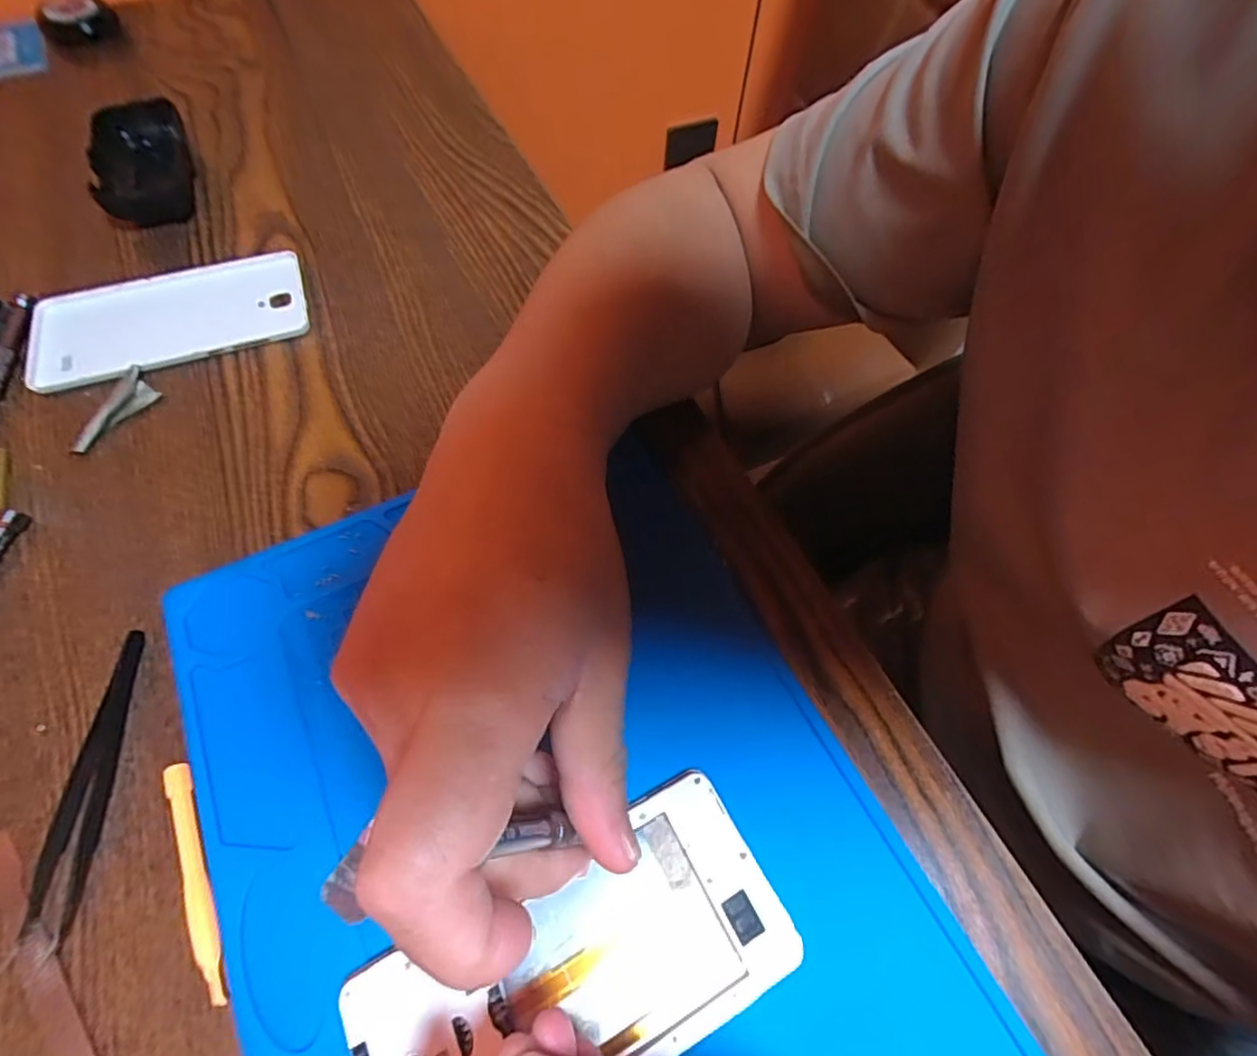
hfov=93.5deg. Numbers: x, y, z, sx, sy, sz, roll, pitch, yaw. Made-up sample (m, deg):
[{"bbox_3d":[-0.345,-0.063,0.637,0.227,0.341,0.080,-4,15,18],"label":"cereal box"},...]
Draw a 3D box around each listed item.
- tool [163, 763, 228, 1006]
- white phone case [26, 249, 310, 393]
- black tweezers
[{"bbox_3d":[-0.155,0.125,0.213,0.008,0.007,0.082,-25,65,-14],"label":"tool"},{"bbox_3d":[-0.265,-0.122,0.343,0.146,0.009,0.071,-19,64,-11],"label":"white phone case"},{"bbox_3d":[-0.210,0.094,0.230,0.018,0.004,0.107,-7,62,-5],"label":"black tweezers"}]

